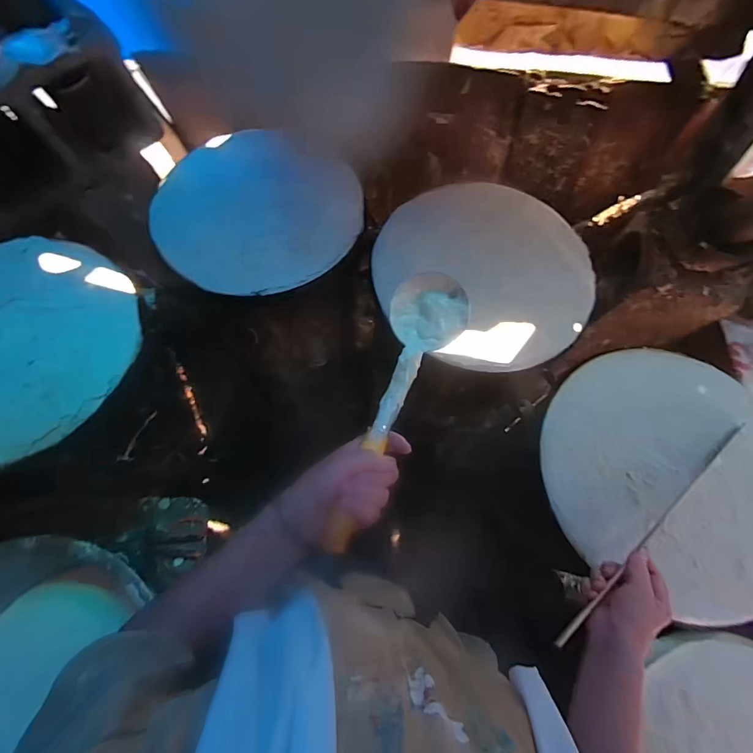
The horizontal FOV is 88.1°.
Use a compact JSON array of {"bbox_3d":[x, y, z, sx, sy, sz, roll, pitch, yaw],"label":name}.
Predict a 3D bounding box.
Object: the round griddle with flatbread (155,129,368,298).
[{"bbox_3d":[-0.216,-0.303,0.703,0.351,0.021,0.340,0,69,-1],"label":"round griddle with flatbread"}]

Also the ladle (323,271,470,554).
[{"bbox_3d":[0.026,0.019,0.424,0.091,0.054,0.332,18,58,5],"label":"ladle"}]

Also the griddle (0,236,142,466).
[{"bbox_3d":[-0.555,-0.050,0.592,0.350,0.038,0.361,0,69,-1],"label":"griddle"}]

